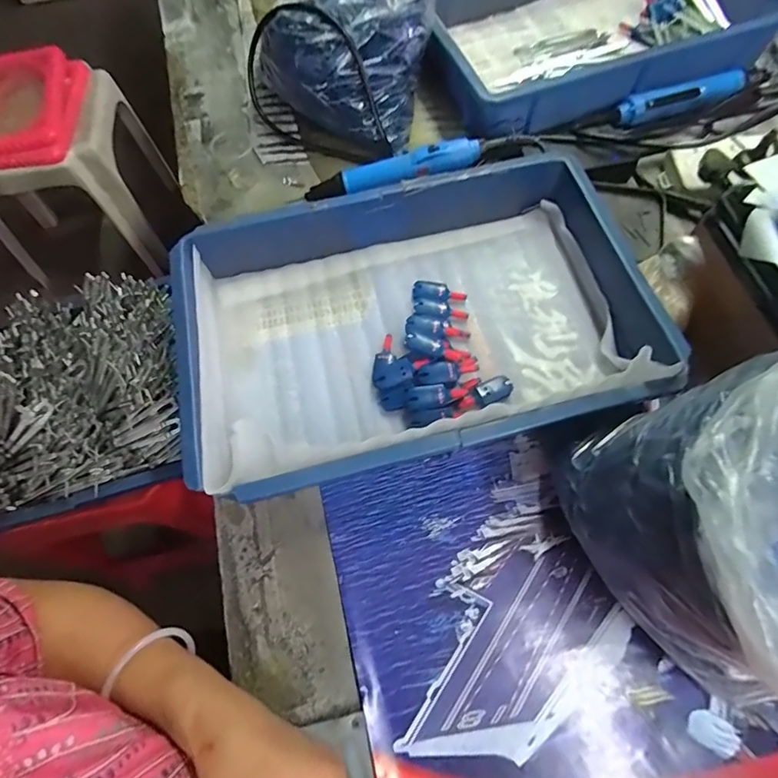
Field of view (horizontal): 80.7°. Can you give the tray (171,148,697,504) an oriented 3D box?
[{"bbox_3d":[0.026,-0.068,0.456,0.421,0.084,0.279,-14,67,-4],"label":"tray"}]

